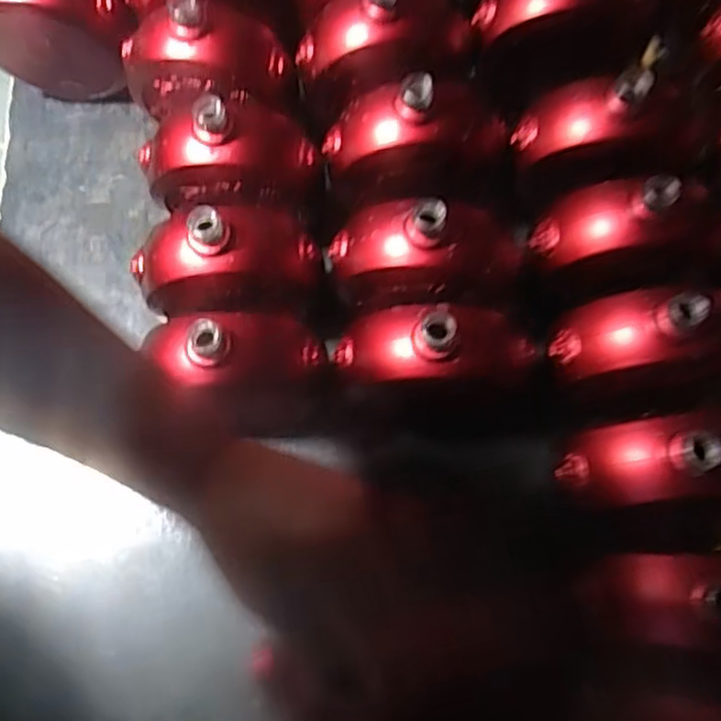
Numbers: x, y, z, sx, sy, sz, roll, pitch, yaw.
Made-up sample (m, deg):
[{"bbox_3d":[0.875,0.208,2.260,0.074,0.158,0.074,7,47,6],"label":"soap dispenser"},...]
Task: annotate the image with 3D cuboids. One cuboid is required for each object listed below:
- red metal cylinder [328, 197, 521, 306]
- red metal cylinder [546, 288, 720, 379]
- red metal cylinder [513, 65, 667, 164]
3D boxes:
[{"bbox_3d":[0.046,-0.077,0.504,0.136,0.076,0.063,1,74,0],"label":"red metal cylinder"},{"bbox_3d":[0.183,-0.019,0.472,0.113,0.036,0.047,-15,71,32],"label":"red metal cylinder"},{"bbox_3d":[0.161,-0.177,0.516,0.105,0.040,0.044,-10,71,35],"label":"red metal cylinder"}]

